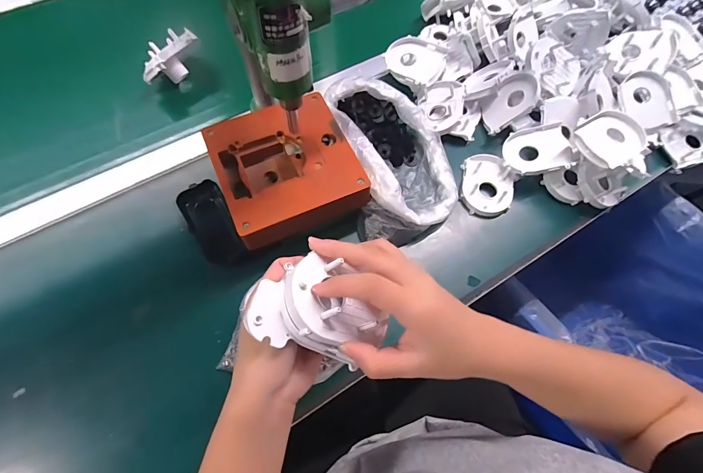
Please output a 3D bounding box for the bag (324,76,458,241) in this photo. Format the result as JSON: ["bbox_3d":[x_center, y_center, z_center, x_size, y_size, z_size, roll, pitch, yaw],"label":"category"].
[{"bbox_3d":[0.058,-0.106,0.459,0.135,0.064,0.215,-14,65,-7],"label":"bag"}]

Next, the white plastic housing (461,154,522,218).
[{"bbox_3d":[0.180,-0.068,0.466,0.072,0.025,0.082,21,67,7],"label":"white plastic housing"}]

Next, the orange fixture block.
[{"bbox_3d":[-0.074,-0.080,0.412,0.152,0.037,0.164,-21,68,-11],"label":"orange fixture block"}]

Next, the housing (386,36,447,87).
[{"bbox_3d":[0.094,-0.258,0.520,0.081,0.032,0.070,38,70,14],"label":"housing"}]

